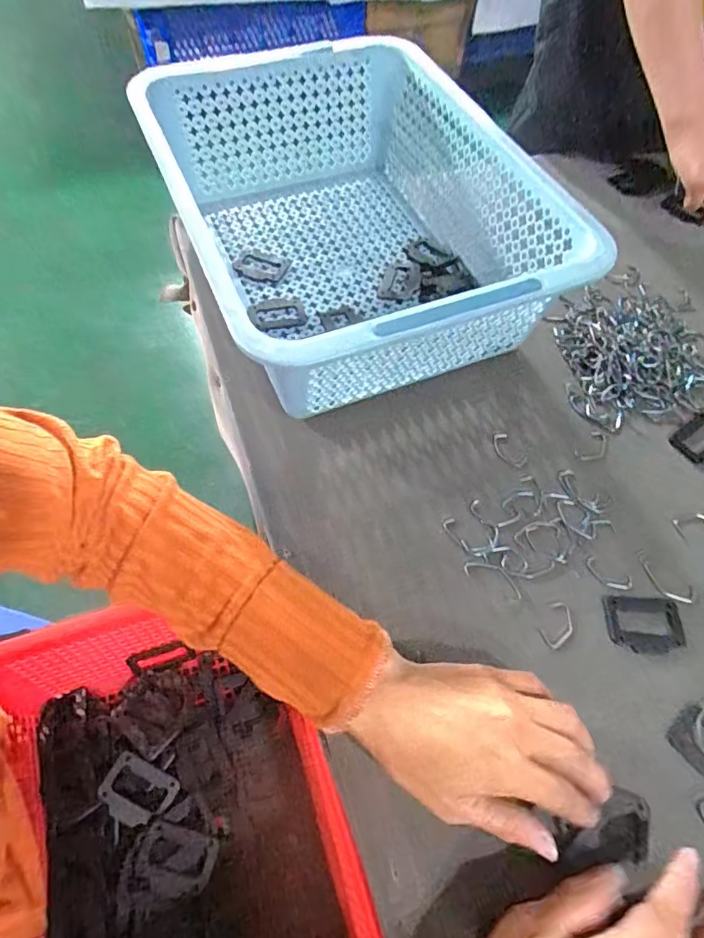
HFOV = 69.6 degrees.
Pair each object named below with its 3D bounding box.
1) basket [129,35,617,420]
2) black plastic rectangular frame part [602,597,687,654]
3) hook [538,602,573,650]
[{"bbox_3d":[-0.008,-0.237,0.469,0.287,0.115,0.404,-18,62,-14],"label":"basket"},{"bbox_3d":[0.204,0.109,0.354,0.051,0.004,0.038,4,59,-2],"label":"black plastic rectangular frame part"},{"bbox_3d":[0.144,0.110,0.355,0.020,0.004,0.033,29,62,12],"label":"hook"}]

